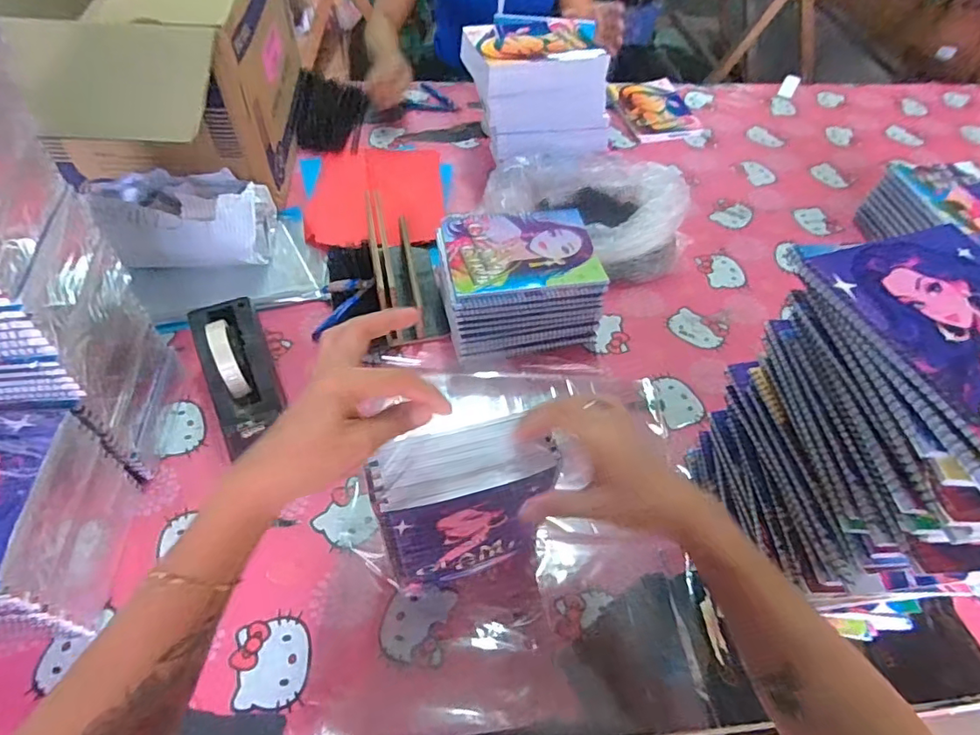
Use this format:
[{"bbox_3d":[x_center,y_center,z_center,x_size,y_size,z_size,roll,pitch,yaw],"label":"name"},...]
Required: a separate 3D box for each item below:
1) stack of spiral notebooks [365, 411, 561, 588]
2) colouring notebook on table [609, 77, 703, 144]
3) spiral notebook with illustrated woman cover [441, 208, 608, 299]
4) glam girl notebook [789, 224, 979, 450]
[{"bbox_3d":[-0.022,0.131,0.509,0.152,0.212,0.062,-10,55,-11],"label":"stack of spiral notebooks"},{"bbox_3d":[0.348,-0.564,1.178,0.177,0.019,0.235,-8,55,-10],"label":"colouring notebook on table"},{"bbox_3d":[0.043,-0.158,0.730,0.199,0.011,0.151,-6,54,-8],"label":"spiral notebook with illustrated woman cover"},{"bbox_3d":[0.333,-0.022,0.366,0.160,0.012,0.193,-14,56,-14],"label":"glam girl notebook"}]

